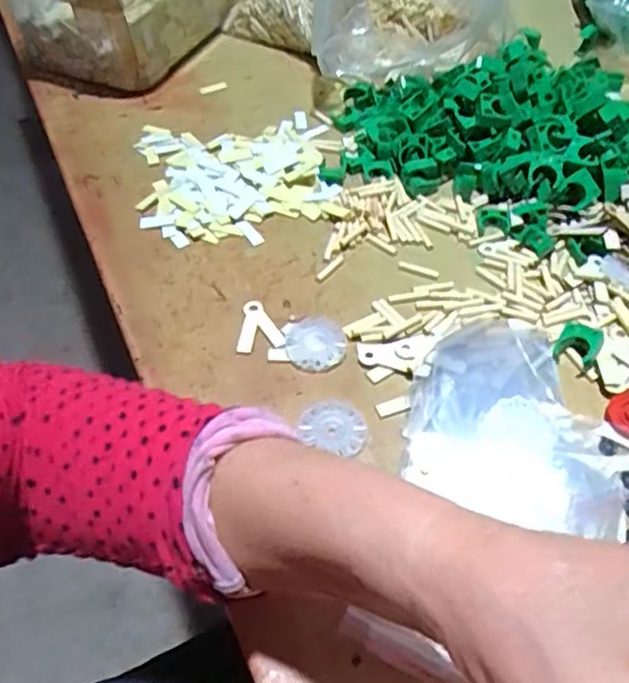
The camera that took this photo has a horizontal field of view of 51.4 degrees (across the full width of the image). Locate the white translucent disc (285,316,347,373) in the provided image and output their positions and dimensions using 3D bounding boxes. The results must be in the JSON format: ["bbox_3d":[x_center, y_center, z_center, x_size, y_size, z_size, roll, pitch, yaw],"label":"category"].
[{"bbox_3d":[0.001,0.000,0.428,0.038,0.006,0.047,-1,50,0],"label":"white translucent disc"}]

